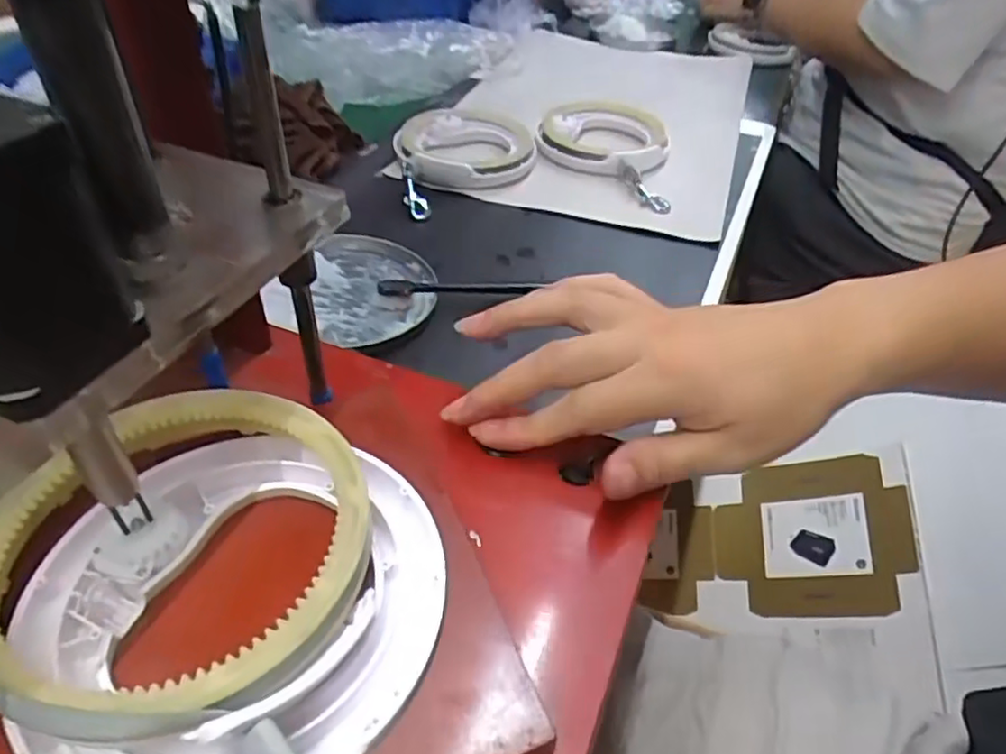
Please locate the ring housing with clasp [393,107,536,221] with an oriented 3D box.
[{"bbox_3d":[-0.049,-0.215,0.630,0.165,0.032,0.124,-29,52,-31],"label":"ring housing with clasp"}]

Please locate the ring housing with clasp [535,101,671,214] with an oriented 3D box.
[{"bbox_3d":[0.100,-0.236,0.670,0.130,0.027,0.202,8,43,5],"label":"ring housing with clasp"}]

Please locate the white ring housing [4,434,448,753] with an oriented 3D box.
[{"bbox_3d":[-0.087,0.066,0.221,0.129,0.028,0.127,2,42,-2],"label":"white ring housing"}]

